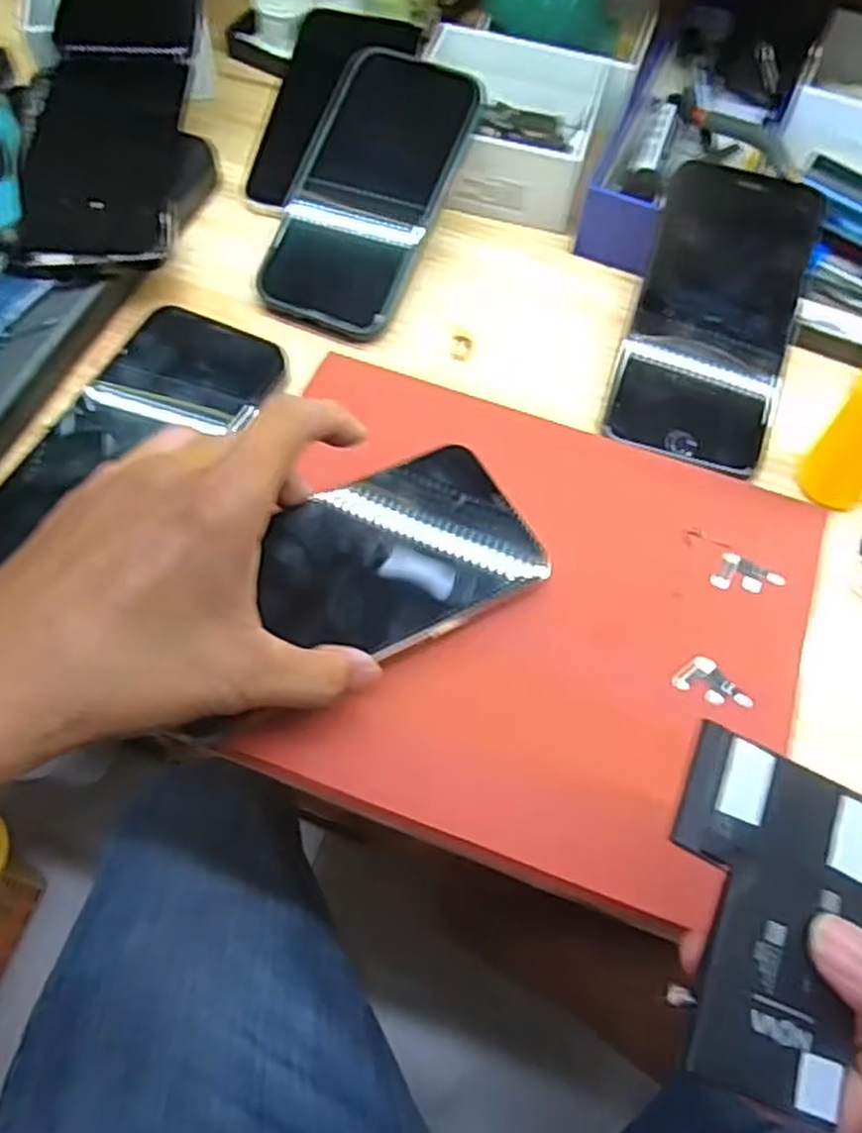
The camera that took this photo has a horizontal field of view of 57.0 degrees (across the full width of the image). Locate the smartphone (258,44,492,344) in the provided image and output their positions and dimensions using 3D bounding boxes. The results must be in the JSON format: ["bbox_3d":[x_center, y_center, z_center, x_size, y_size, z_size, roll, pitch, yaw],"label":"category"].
[{"bbox_3d":[-0.031,-0.192,0.406,0.075,0.011,0.145,21,88,3],"label":"smartphone"}]

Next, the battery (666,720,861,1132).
[{"bbox_3d":[0.093,0.097,0.221,0.062,0.004,0.088,25,70,-6],"label":"battery"}]

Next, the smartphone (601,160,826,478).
[{"bbox_3d":[0.141,-0.126,0.389,0.076,0.010,0.157,17,82,6],"label":"smartphone"}]

